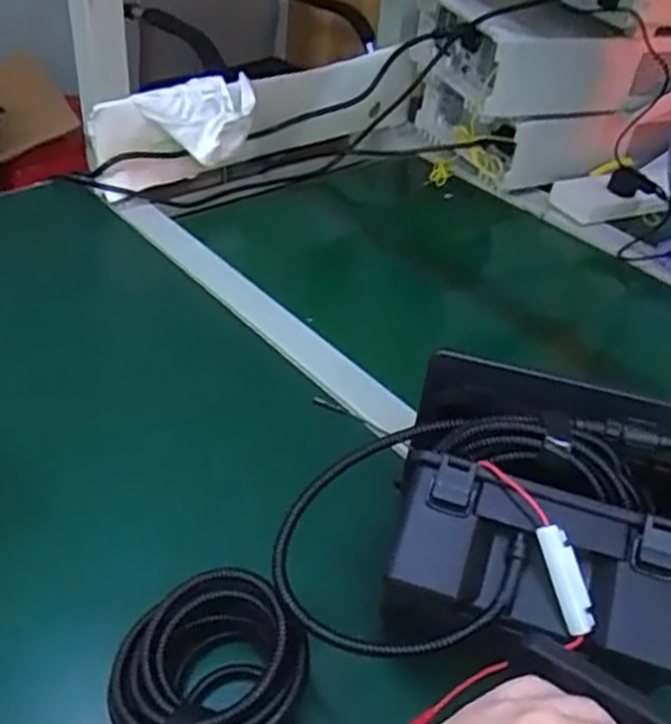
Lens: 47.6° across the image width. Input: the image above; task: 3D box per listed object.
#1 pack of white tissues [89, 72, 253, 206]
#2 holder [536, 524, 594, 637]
[{"bbox_3d":[-0.186,-0.259,0.889,0.194,0.116,0.042,-16,44,-26],"label":"pack of white tissues"},{"bbox_3d":[0.124,0.116,0.407,0.014,0.010,0.057,-12,78,-20],"label":"holder"}]

